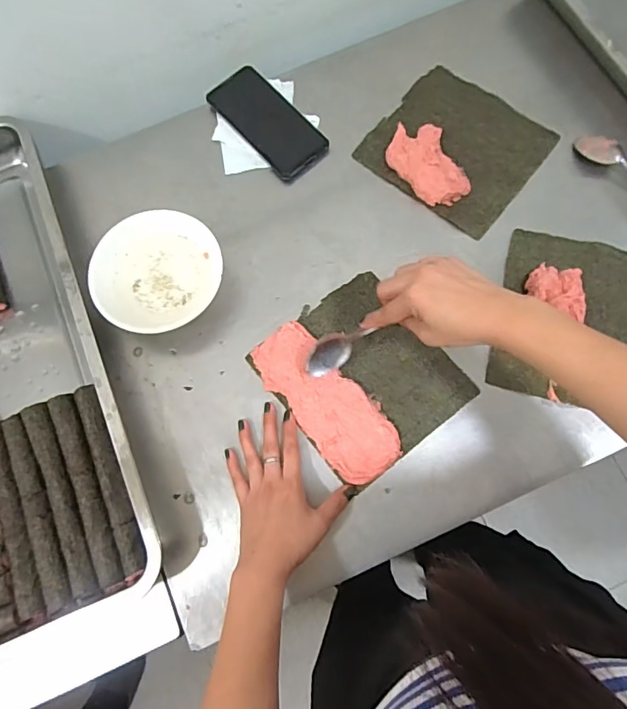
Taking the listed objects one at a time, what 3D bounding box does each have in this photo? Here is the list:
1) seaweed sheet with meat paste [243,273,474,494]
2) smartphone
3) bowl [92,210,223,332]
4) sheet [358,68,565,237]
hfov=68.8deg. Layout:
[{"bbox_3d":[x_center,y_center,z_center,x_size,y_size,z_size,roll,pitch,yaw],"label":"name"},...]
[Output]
[{"bbox_3d":[0.050,0.023,0.513,0.174,0.018,0.193,-39,79,-9],"label":"seaweed sheet with meat paste"},{"bbox_3d":[-0.059,-0.303,0.597,0.077,0.018,0.163,-41,79,-9],"label":"smartphone"},{"bbox_3d":[-0.183,-0.095,0.537,0.145,0.038,0.135,0,76,0],"label":"bowl"},{"bbox_3d":[0.179,-0.264,0.572,0.190,0.031,0.171,38,79,9],"label":"sheet"}]

